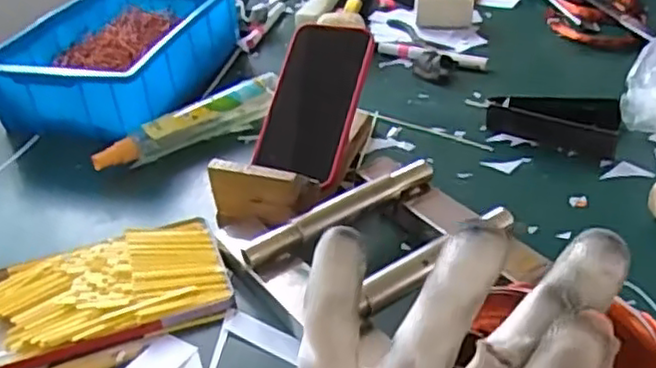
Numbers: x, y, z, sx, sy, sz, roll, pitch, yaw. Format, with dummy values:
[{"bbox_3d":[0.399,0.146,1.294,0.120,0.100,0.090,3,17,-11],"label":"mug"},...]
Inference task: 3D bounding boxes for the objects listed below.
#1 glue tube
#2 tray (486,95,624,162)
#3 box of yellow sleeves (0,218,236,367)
[{"bbox_3d":[-0.141,-0.065,0.741,0.220,0.039,0.033,-27,40,-28],"label":"glue tube"},{"bbox_3d":[0.223,-0.064,0.688,0.124,0.032,0.058,15,39,28],"label":"tray"},{"bbox_3d":[-0.181,0.085,0.548,0.199,0.019,0.123,-14,35,-12],"label":"box of yellow sleeves"}]

